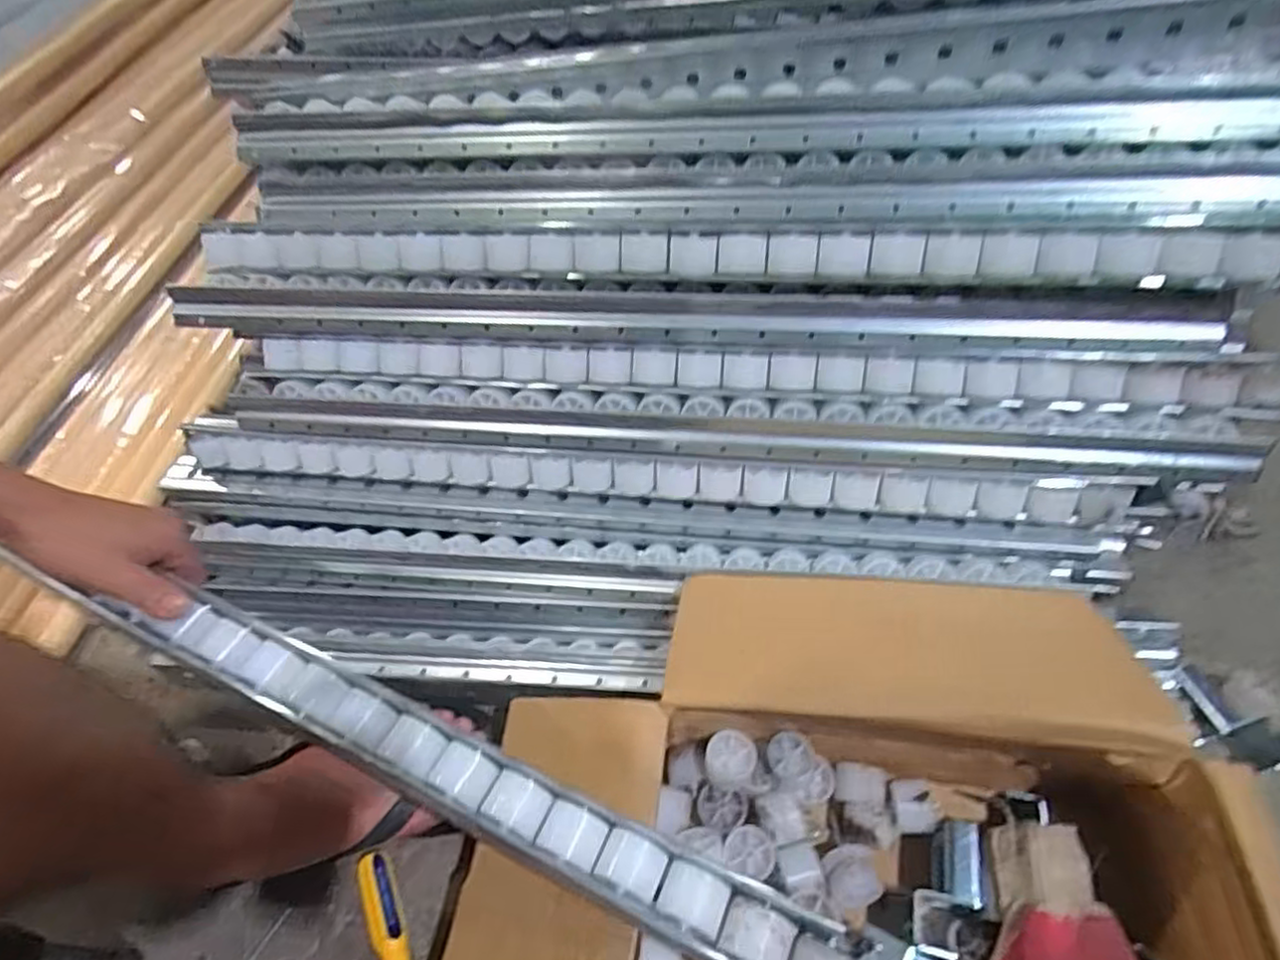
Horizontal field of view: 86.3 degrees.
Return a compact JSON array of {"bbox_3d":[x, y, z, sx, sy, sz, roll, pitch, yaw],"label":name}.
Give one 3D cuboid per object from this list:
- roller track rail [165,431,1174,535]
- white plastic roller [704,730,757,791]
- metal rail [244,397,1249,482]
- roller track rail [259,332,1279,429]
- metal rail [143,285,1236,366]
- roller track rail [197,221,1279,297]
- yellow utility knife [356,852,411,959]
[{"bbox_3d":[-0.017,-0.004,0.561,0.764,0.042,0.031,3,54,8],"label":"roller track rail"},{"bbox_3d":[0.063,0.197,0.476,0.035,0.031,0.031,-30,57,-17],"label":"white plastic roller"},{"bbox_3d":[0.038,-0.035,0.543,0.792,0.035,0.020,4,54,8],"label":"metal rail"},{"bbox_3d":[0.065,-0.082,0.527,0.762,0.034,0.028,4,54,8],"label":"roller track rail"},{"bbox_3d":[0.012,-0.128,0.522,0.788,0.036,0.029,4,54,8],"label":"metal rail"},{"bbox_3d":[0.034,-0.165,0.503,0.792,0.042,0.033,6,54,9],"label":"roller track rail"},{"bbox_3d":[-0.176,0.305,0.472,0.020,0.022,0.082,-25,55,-13],"label":"yellow utility knife"}]

